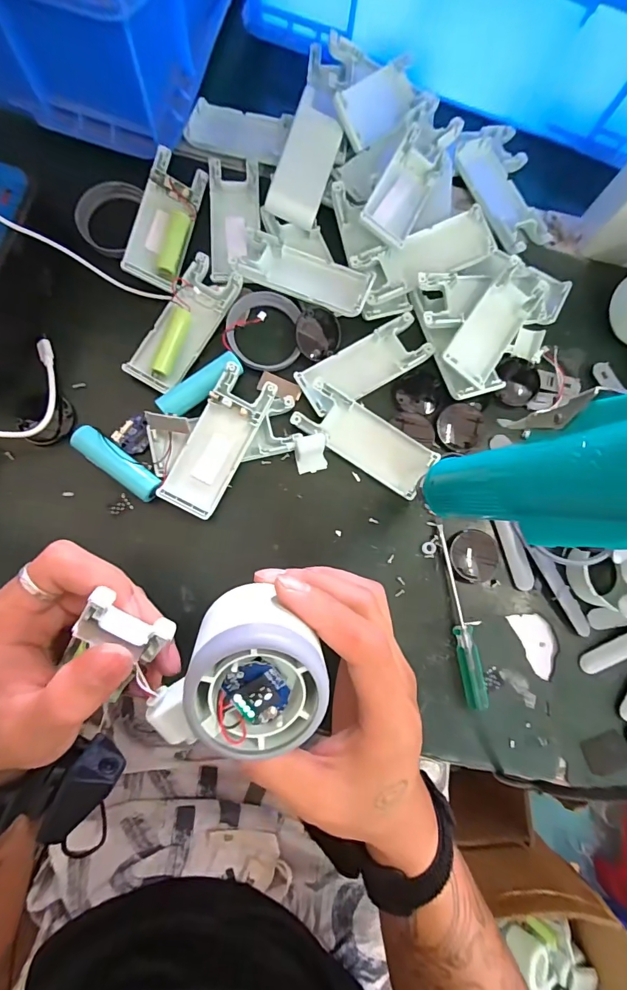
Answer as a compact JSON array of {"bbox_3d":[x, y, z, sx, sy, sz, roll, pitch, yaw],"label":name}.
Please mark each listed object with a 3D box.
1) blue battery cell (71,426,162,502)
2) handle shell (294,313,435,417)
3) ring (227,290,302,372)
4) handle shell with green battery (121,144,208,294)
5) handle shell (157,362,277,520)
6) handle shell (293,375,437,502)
[{"bbox_3d":[-0.135,-0.021,0.298,0.068,0.015,0.020,38,80,2],"label":"blue battery cell"},{"bbox_3d":[0.039,-0.100,0.324,0.102,0.014,0.039,-31,84,-9],"label":"handle shell"},{"bbox_3d":[-0.037,-0.124,0.324,0.054,0.011,0.060,2,80,-4],"label":"ring"},{"bbox_3d":[-0.112,-0.207,0.323,0.037,0.018,0.099,12,82,-2],"label":"handle shell with green battery"},{"bbox_3d":[-0.067,-0.036,0.301,0.038,0.026,0.103,27,79,0],"label":"handle shell"},{"bbox_3d":[0.038,-0.040,0.315,0.103,0.013,0.037,32,79,1],"label":"handle shell"}]

